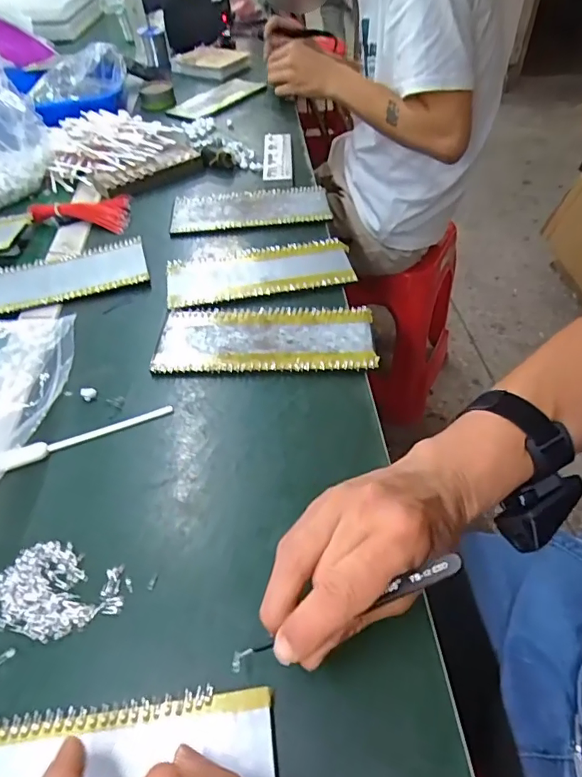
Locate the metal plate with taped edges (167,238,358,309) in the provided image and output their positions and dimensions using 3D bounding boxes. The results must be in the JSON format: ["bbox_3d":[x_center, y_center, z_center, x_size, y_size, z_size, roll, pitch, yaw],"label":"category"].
[{"bbox_3d":[-0.034,-0.131,0.536,0.199,0.006,0.084,-8,47,-5],"label":"metal plate with taped edges"}]

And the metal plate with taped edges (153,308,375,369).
[{"bbox_3d":[-0.024,-0.049,0.464,0.199,0.005,0.084,-1,48,3],"label":"metal plate with taped edges"}]

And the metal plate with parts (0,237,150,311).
[{"bbox_3d":[-0.261,-0.123,0.540,0.198,0.008,0.086,-15,51,-10],"label":"metal plate with parts"}]

